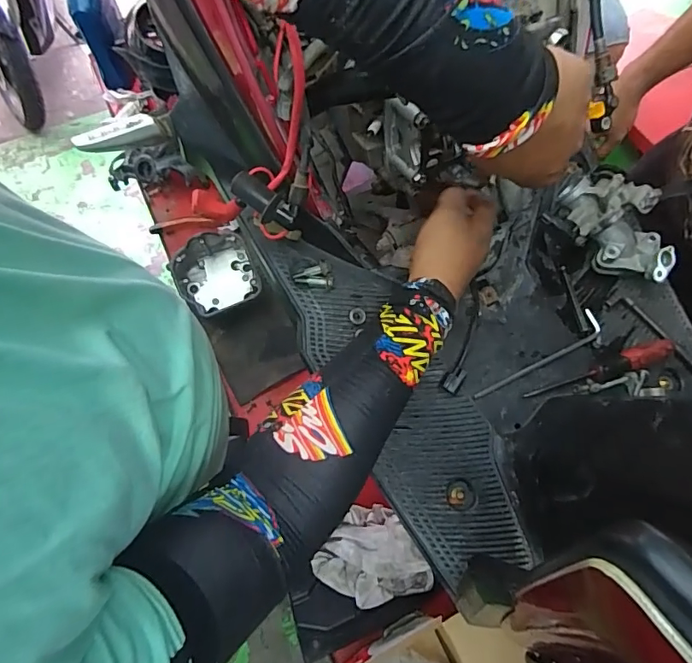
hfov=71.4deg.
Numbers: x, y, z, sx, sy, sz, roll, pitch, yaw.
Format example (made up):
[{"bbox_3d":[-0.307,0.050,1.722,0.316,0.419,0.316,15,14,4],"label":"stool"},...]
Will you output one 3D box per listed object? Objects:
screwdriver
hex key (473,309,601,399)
[{"bbox_3d":[0.256,0.041,0.486,0.153,0.024,0.022,-17,68,-7],"label":"screwdriver"},{"bbox_3d":[0.203,0.031,0.499,0.162,0.005,0.027,-34,70,-13],"label":"hex key"}]

